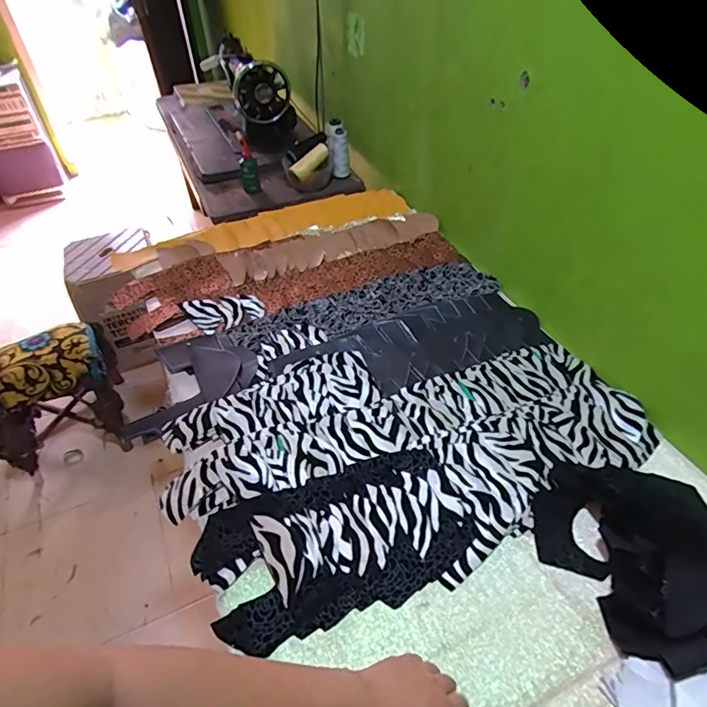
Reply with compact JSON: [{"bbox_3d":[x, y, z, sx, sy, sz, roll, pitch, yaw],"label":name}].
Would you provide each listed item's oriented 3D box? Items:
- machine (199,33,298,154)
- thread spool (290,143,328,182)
[{"bbox_3d":[-0.286,-0.701,1.290,0.139,0.207,0.307,-24,51,-20],"label":"machine"},{"bbox_3d":[-0.102,-0.463,1.152,0.028,0.035,0.110,35,74,30],"label":"thread spool"}]

